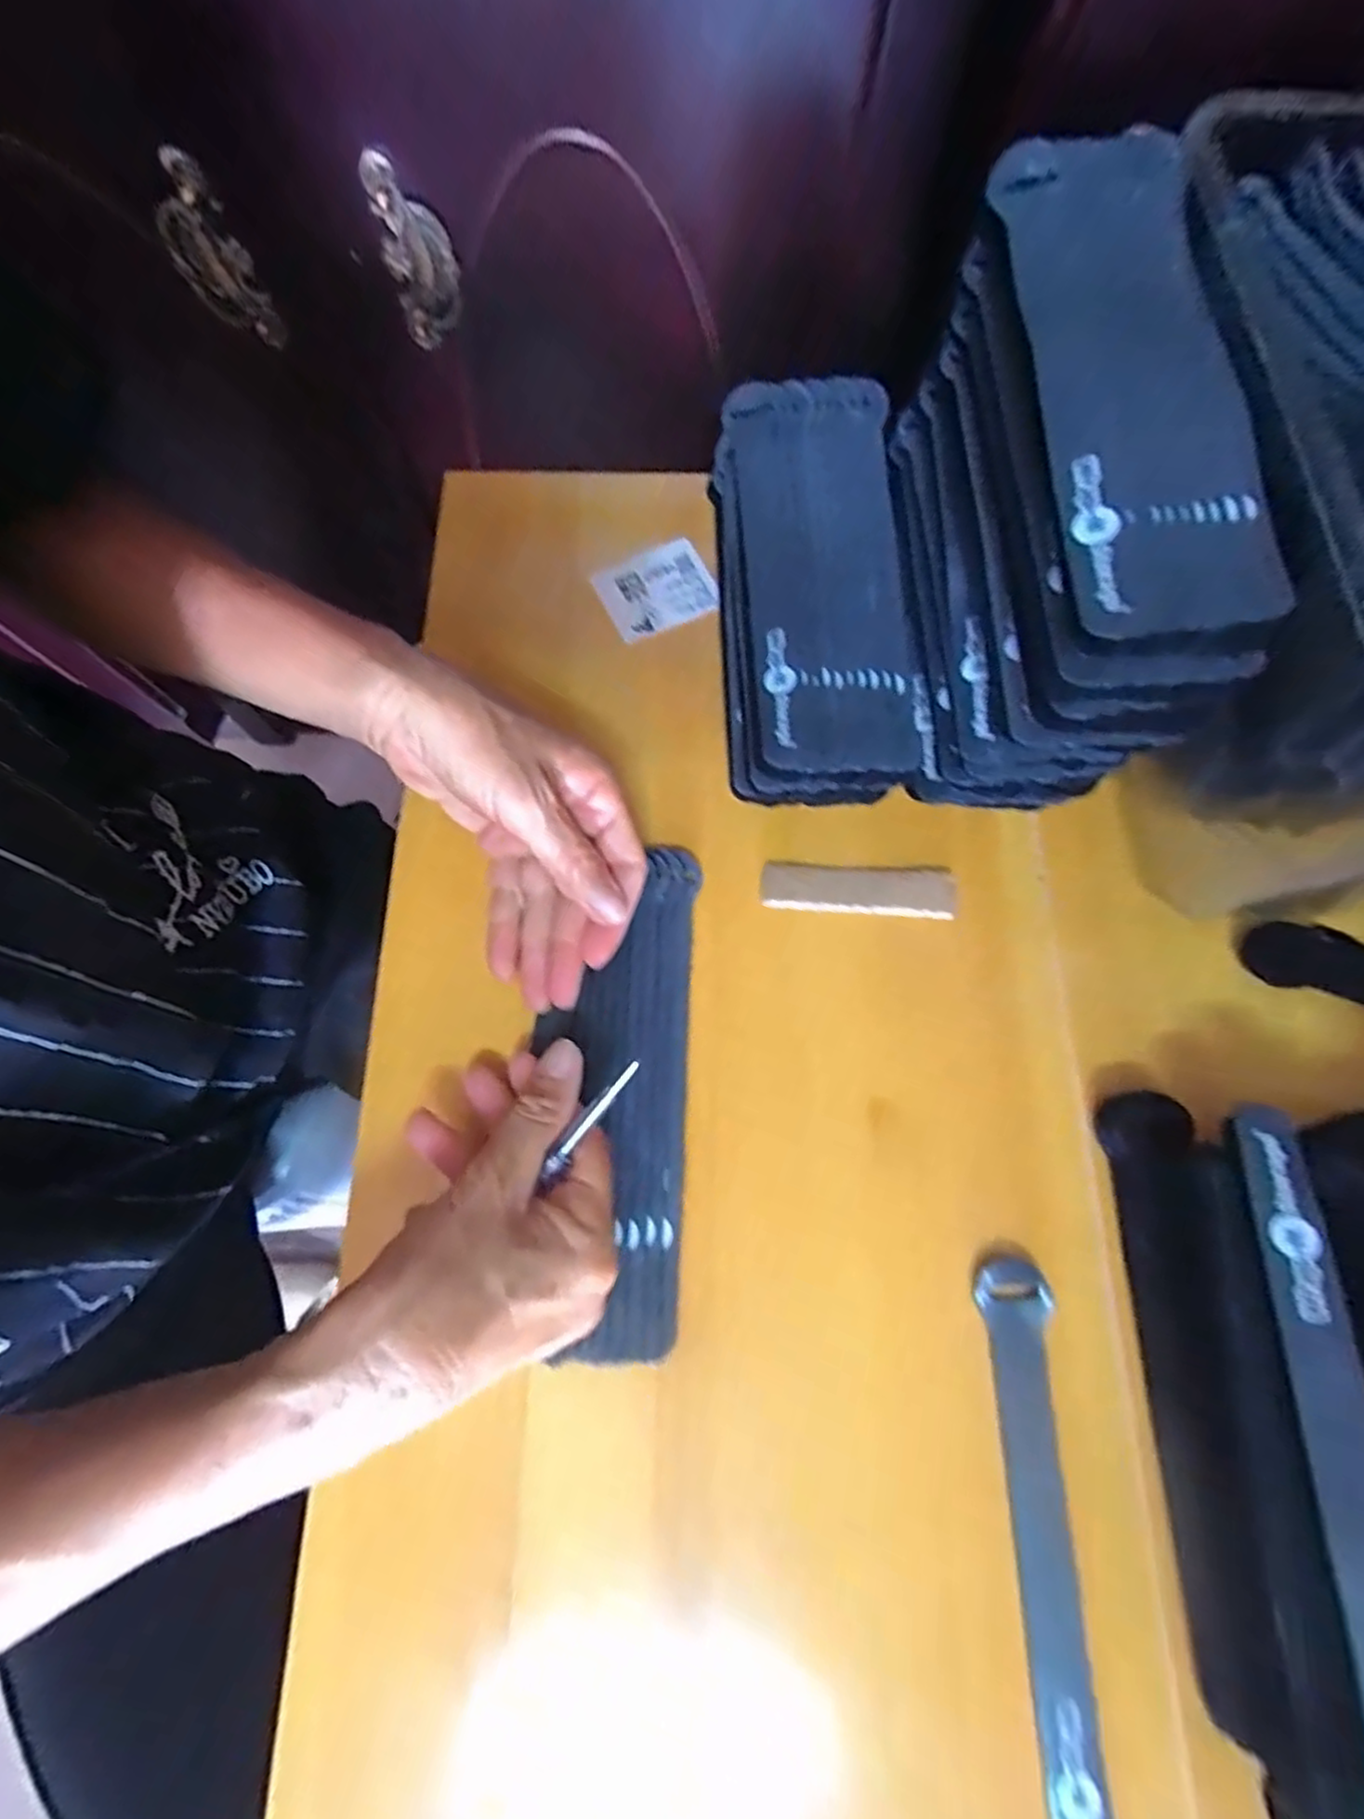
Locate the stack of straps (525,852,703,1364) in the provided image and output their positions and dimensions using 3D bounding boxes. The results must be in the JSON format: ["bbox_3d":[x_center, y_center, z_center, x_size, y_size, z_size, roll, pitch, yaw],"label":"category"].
[{"bbox_3d":[-0.027,0.073,0.289,0.061,0.013,0.200,2,73,1],"label":"stack of straps"}]

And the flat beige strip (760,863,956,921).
[{"bbox_3d":[0.080,-0.009,0.314,0.086,0.006,0.019,4,73,1],"label":"flat beige strip"}]

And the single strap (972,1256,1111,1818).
[{"bbox_3d":[0.129,0.231,0.242,0.026,0.011,0.195,-2,73,0],"label":"single strap"}]

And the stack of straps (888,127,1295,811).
[{"bbox_3d":[0.152,-0.169,0.292,0.085,0.120,0.219,0,73,0],"label":"stack of straps"}]

